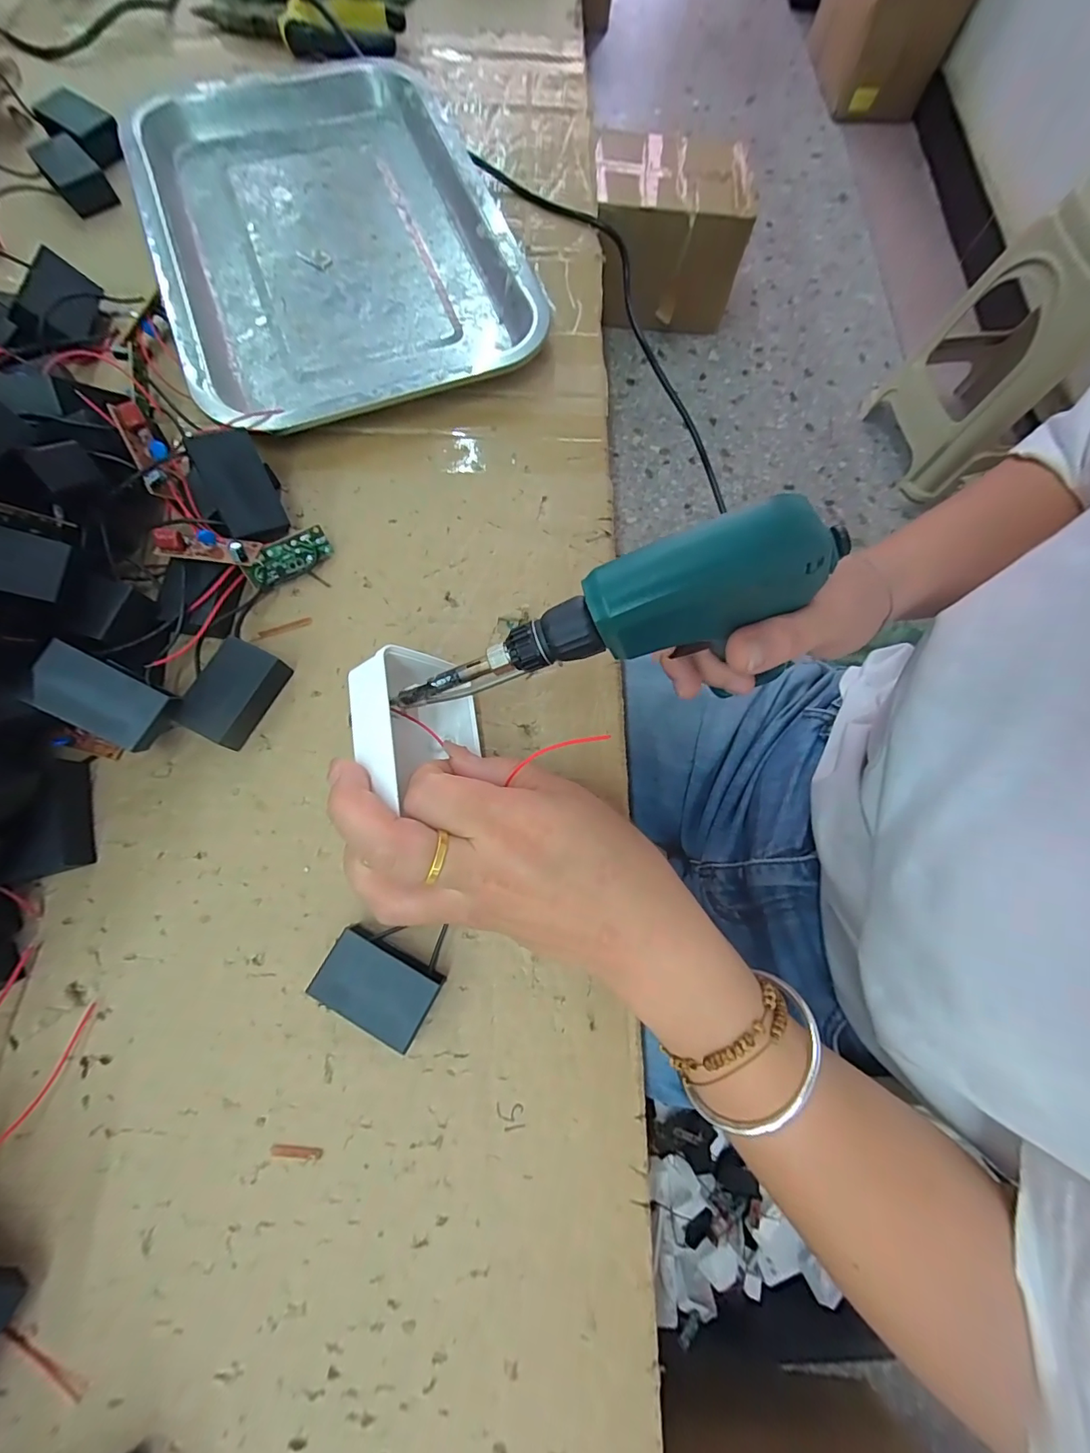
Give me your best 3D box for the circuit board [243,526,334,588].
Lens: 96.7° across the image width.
[{"bbox_3d":[-0.134,-0.088,0.253,0.043,0.004,0.019,-33,122,-19],"label":"circuit board"}]

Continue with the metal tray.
[{"bbox_3d":[-0.141,-0.324,0.314,0.208,0.021,0.316,-23,77,-8],"label":"metal tray"}]

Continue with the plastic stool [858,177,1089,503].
[{"bbox_3d":[1.034,-0.815,1.078,0.347,0.478,0.355,-19,76,-7],"label":"plastic stool"}]

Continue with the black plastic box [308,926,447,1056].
[{"bbox_3d":[-0.069,0.107,0.205,0.047,0.017,0.030,27,76,5],"label":"black plastic box"}]

